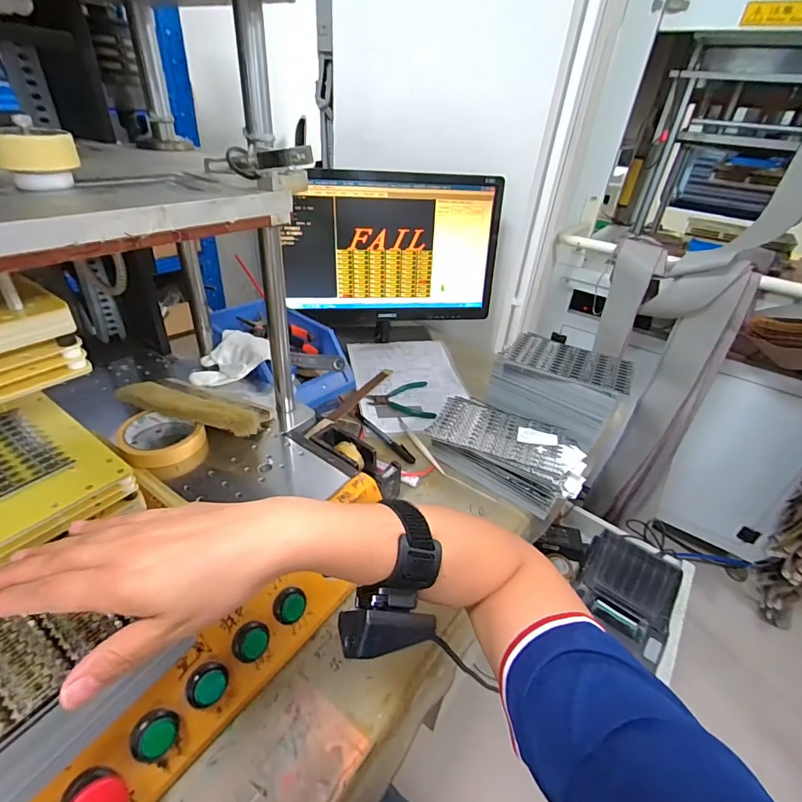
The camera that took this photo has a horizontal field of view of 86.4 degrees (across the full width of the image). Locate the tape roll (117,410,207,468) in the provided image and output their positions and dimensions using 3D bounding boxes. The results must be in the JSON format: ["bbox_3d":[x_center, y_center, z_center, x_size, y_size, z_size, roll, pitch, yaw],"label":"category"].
[{"bbox_3d":[-0.291,0.043,0.519,0.087,0.025,0.099,-24,45,-36],"label":"tape roll"}]

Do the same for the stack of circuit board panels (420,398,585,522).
[{"bbox_3d":[0.160,0.073,0.651,0.231,0.055,0.142,25,39,26],"label":"stack of circuit board panels"}]

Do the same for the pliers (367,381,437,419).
[{"bbox_3d":[-0.003,-0.001,0.775,0.118,0.020,0.101,-1,35,-10],"label":"pliers"}]

